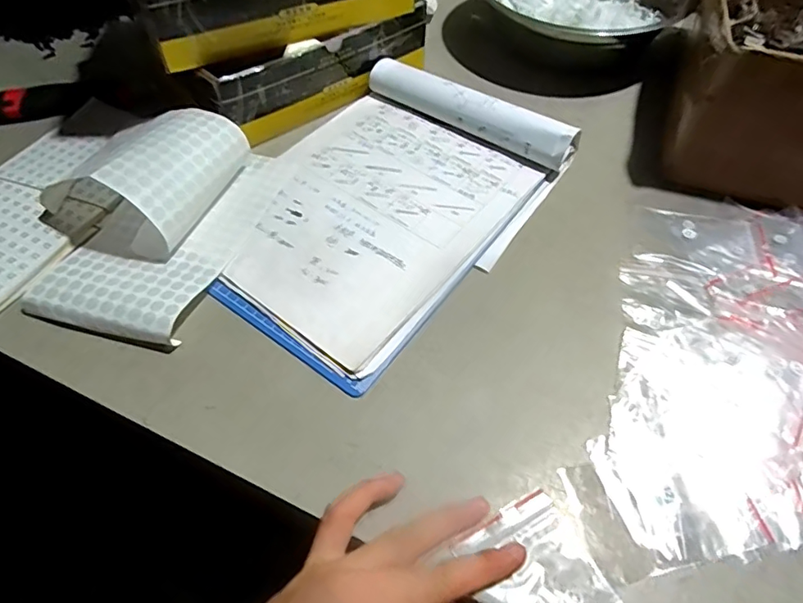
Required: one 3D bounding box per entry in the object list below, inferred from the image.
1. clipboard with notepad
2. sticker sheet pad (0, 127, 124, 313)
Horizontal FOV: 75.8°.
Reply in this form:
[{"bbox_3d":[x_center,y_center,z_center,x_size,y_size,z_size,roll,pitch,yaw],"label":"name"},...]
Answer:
[{"bbox_3d":[-0.020,-0.089,0.443,0.219,0.039,0.300,30,59,19],"label":"clipboard with notepad"},{"bbox_3d":[-0.323,-0.076,0.438,0.125,0.020,0.197,19,56,12],"label":"sticker sheet pad"}]

